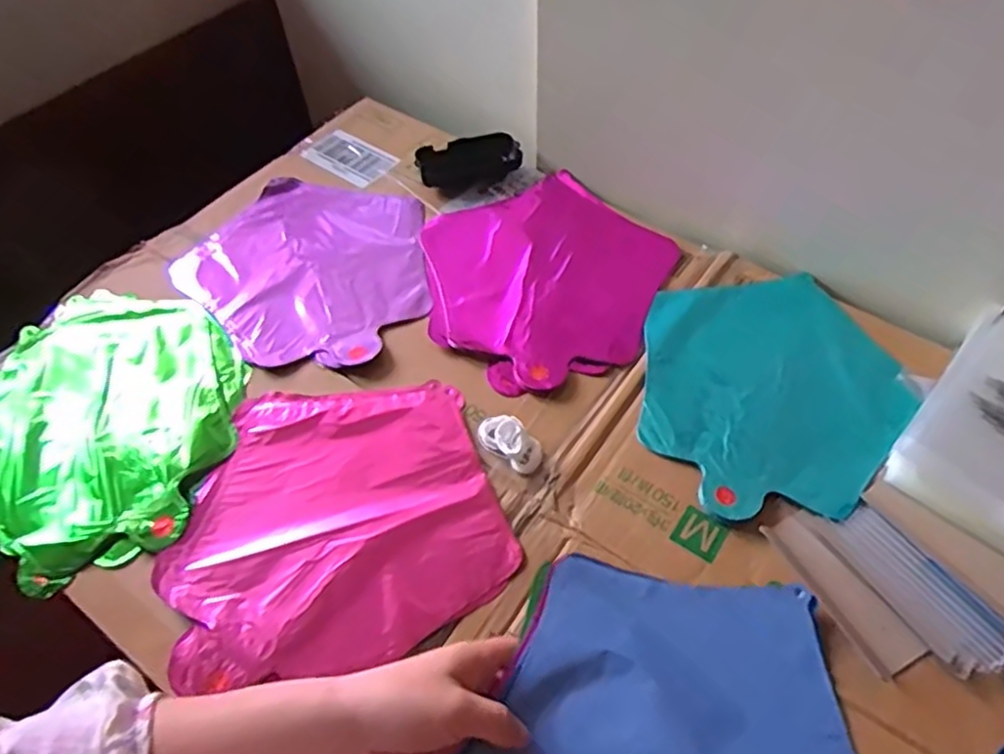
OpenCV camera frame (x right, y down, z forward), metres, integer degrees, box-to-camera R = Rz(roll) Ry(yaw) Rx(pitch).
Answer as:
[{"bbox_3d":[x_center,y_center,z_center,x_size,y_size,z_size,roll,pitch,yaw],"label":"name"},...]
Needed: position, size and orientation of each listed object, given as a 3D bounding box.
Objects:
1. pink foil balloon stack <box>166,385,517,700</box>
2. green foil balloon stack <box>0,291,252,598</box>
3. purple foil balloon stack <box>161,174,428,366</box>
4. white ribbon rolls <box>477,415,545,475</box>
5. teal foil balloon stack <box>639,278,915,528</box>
[{"bbox_3d":[-0.122,0.099,0.504,0.231,0.008,0.213,-12,55,-8],"label":"pink foil balloon stack"},{"bbox_3d":[-0.325,0.035,0.560,0.245,0.023,0.229,28,59,19],"label":"green foil balloon stack"},{"bbox_3d":[-0.173,-0.110,0.649,0.236,0.009,0.219,31,60,21],"label":"purple foil balloon stack"},{"bbox_3d":[0.006,0.048,0.520,0.054,0.021,0.028,30,60,20],"label":"white ribbon rolls"},{"bbox_3d":[0.220,0.005,0.559,0.202,0.009,0.243,8,55,6],"label":"teal foil balloon stack"}]

